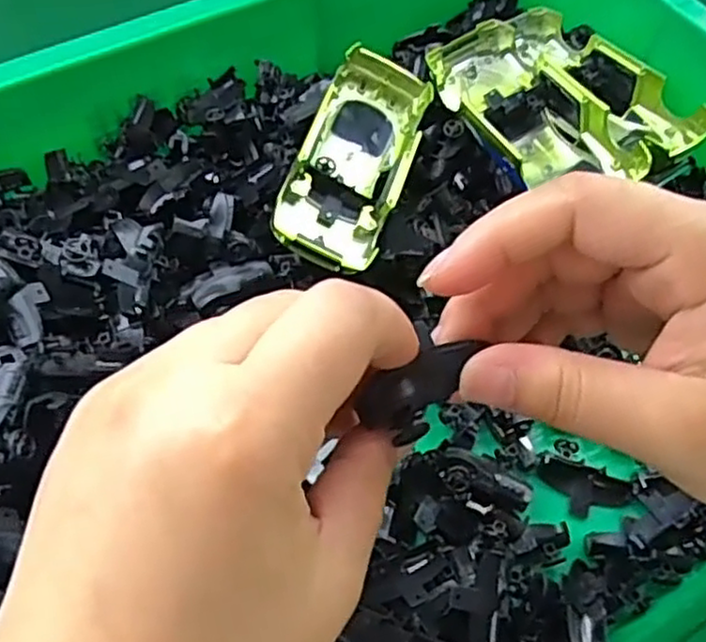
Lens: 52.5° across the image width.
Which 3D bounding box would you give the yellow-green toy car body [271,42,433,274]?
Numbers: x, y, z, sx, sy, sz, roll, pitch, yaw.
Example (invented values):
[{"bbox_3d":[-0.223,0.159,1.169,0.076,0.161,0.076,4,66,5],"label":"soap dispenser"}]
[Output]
[{"bbox_3d":[0.000,-0.081,0.365,0.054,0.038,0.135,17,59,7],"label":"yellow-green toy car body"}]

